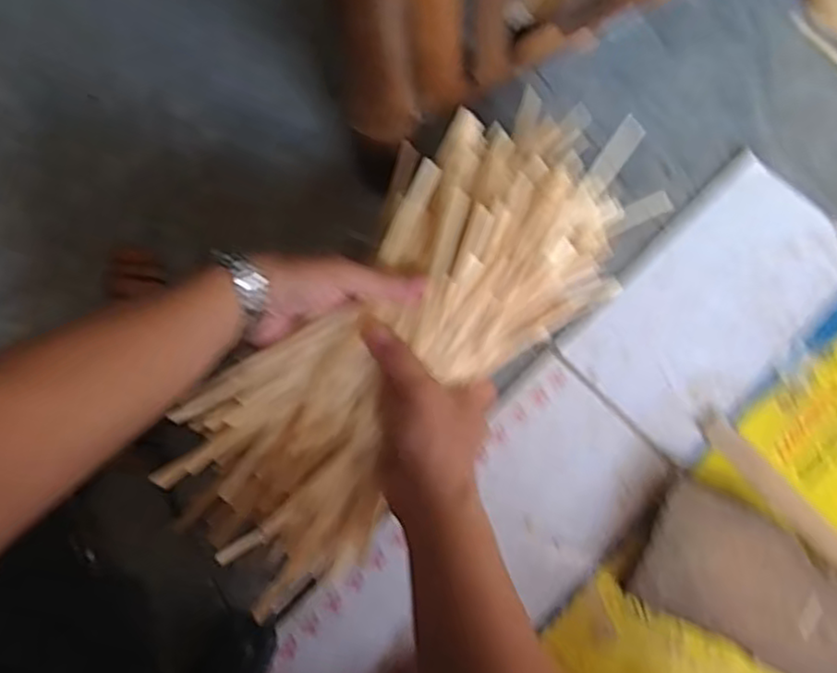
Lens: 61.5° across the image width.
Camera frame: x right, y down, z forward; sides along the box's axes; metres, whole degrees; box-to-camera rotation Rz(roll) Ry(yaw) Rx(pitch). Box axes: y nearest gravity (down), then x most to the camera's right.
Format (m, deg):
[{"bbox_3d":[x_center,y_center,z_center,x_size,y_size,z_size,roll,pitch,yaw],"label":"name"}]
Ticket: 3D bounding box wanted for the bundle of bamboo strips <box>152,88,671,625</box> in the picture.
[{"bbox_3d":[0.003,-0.015,0.539,0.158,0.128,0.438,42,80,10],"label":"bundle of bamboo strips"}]

